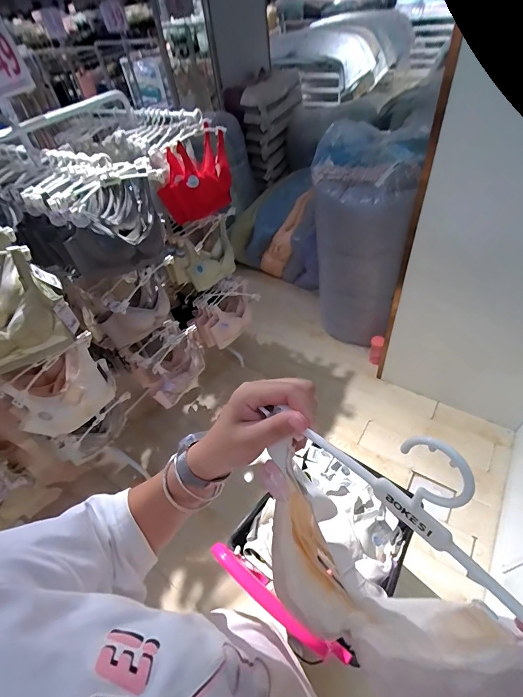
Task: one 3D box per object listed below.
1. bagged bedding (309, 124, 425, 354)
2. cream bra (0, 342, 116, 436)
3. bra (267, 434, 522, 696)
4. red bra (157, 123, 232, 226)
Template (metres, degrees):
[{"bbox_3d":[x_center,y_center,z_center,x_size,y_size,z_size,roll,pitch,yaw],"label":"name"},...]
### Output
[{"bbox_3d":[0.486,-0.525,1.797,0.438,0.950,0.504,9,50,15],"label":"bagged bedding"},{"bbox_3d":[-0.597,0.131,1.053,0.089,0.258,0.289,23,55,25],"label":"cream bra"},{"bbox_3d":[0.069,0.180,0.266,0.073,0.180,0.194,-39,55,-25],"label":"bra"},{"bbox_3d":[-0.216,-0.584,1.205,0.140,0.237,0.273,24,55,26],"label":"red bra"}]

